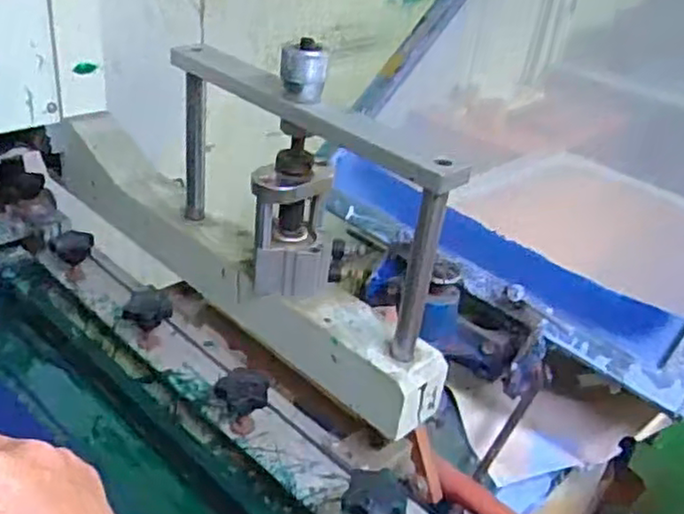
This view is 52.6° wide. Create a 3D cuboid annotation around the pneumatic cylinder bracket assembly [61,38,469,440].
[{"bbox_3d":[-0.119,-0.077,0.699,0.562,0.260,0.069,31,38,34],"label":"pneumatic cylinder bracket assembly"}]

